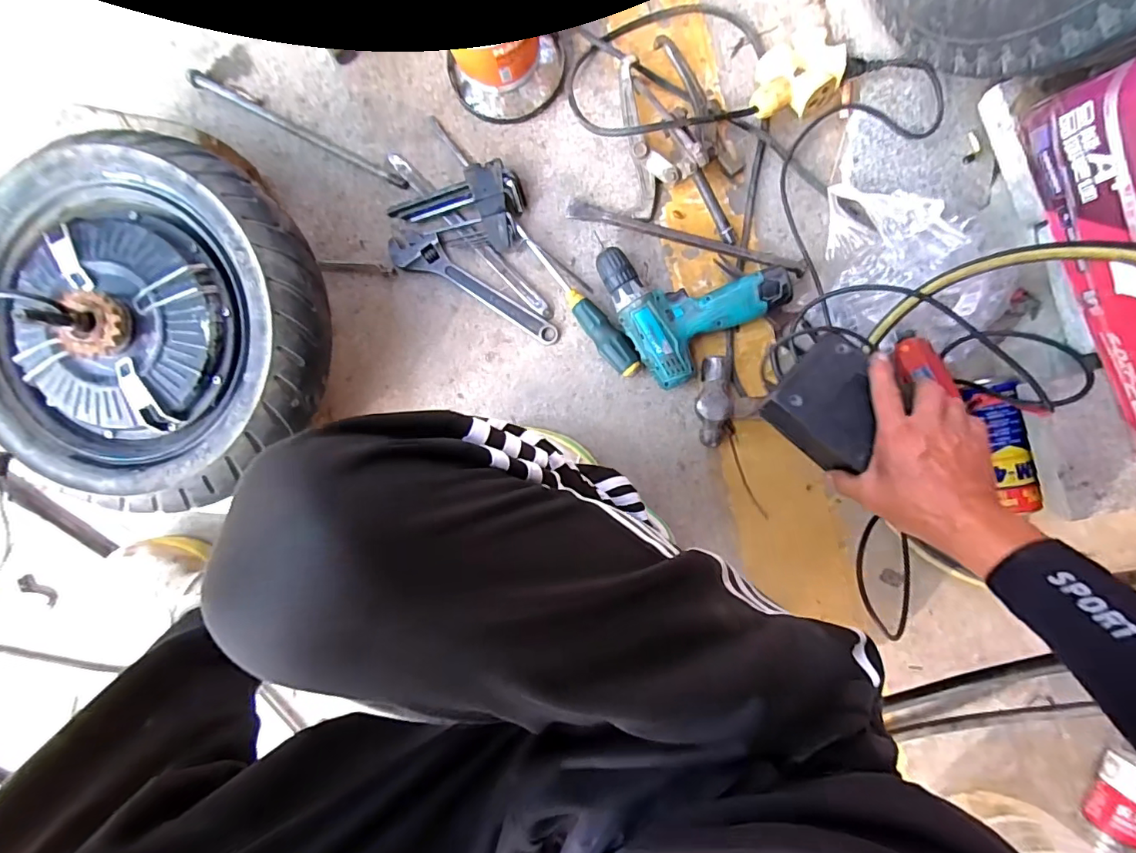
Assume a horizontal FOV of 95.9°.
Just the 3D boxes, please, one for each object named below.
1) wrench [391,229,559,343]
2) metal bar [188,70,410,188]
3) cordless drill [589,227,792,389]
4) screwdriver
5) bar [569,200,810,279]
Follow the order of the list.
[{"bbox_3d":[-0.117,-0.181,0.656,0.239,0.017,0.051,30,94,2],"label":"wrench"},{"bbox_3d":[-0.350,-0.385,0.668,0.316,0.012,0.018,27,93,2],"label":"metal bar"},{"bbox_3d":[0.143,-0.172,0.626,0.192,0.055,0.197,-30,90,4],"label":"cordless drill"},{"bbox_3d":[0.006,-0.163,0.644,0.033,0.032,0.241,-39,89,4],"label":"screwdriver"},{"bbox_3d":[0.145,-0.237,0.642,0.300,0.023,0.020,16,93,3],"label":"bar"}]

